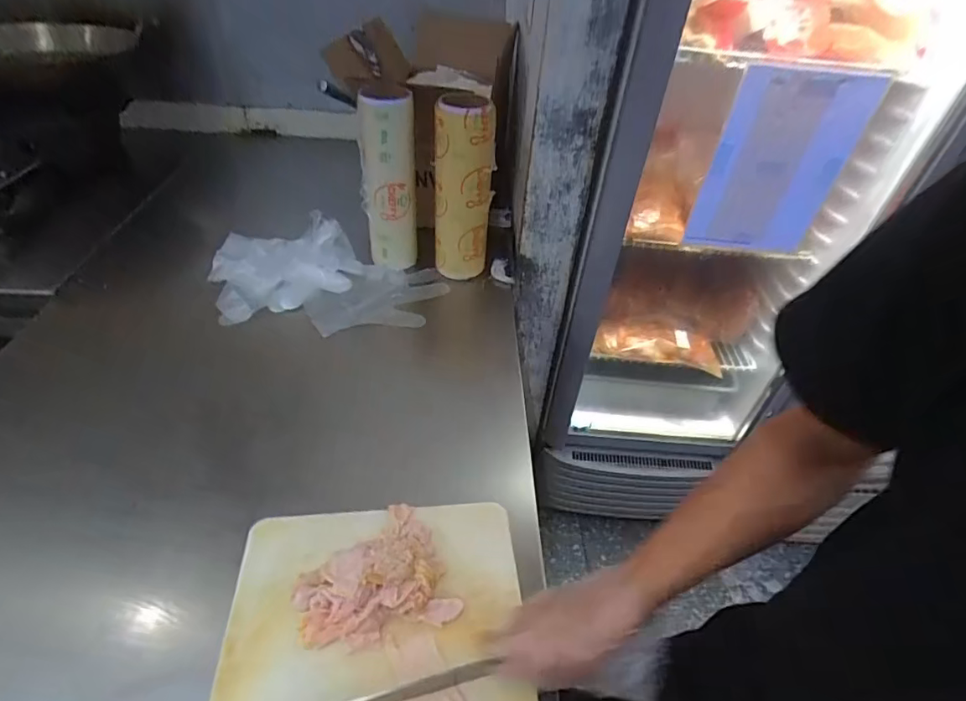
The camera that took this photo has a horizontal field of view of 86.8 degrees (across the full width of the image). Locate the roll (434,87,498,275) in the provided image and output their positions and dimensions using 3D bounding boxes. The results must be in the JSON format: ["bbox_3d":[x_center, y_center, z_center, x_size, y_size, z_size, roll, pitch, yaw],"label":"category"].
[{"bbox_3d":[-0.038,-0.272,0.913,0.096,0.325,0.091,3,42,-2],"label":"roll"}]

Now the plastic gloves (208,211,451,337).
[{"bbox_3d":[-0.283,-0.139,0.942,0.405,0.046,0.277,-8,44,-14],"label":"plastic gloves"}]

